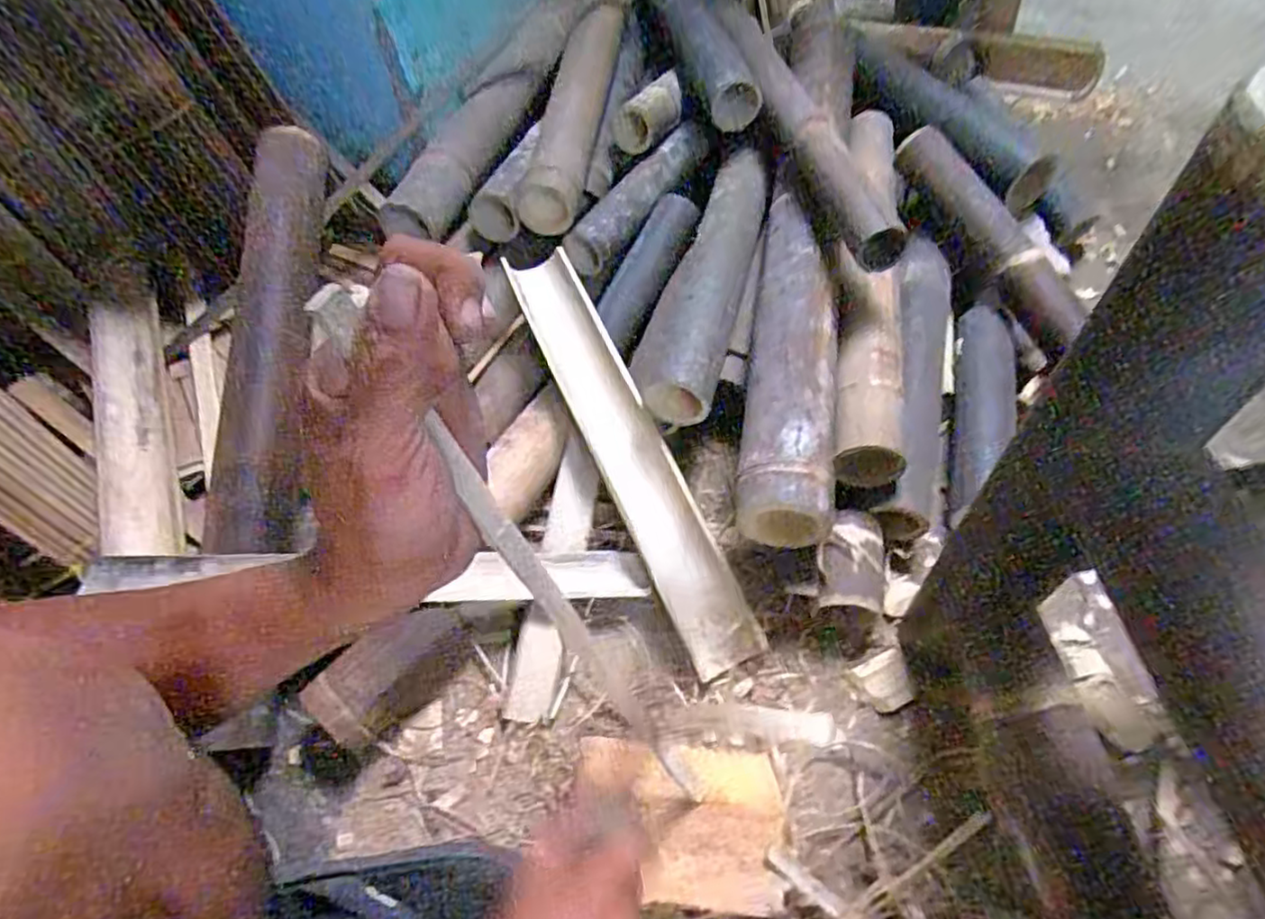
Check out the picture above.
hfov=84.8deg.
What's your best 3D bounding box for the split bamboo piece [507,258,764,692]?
[{"bbox_3d":[-0.005,-0.010,0.717,0.071,0.040,0.482,-24,76,-11],"label":"split bamboo piece"}]

